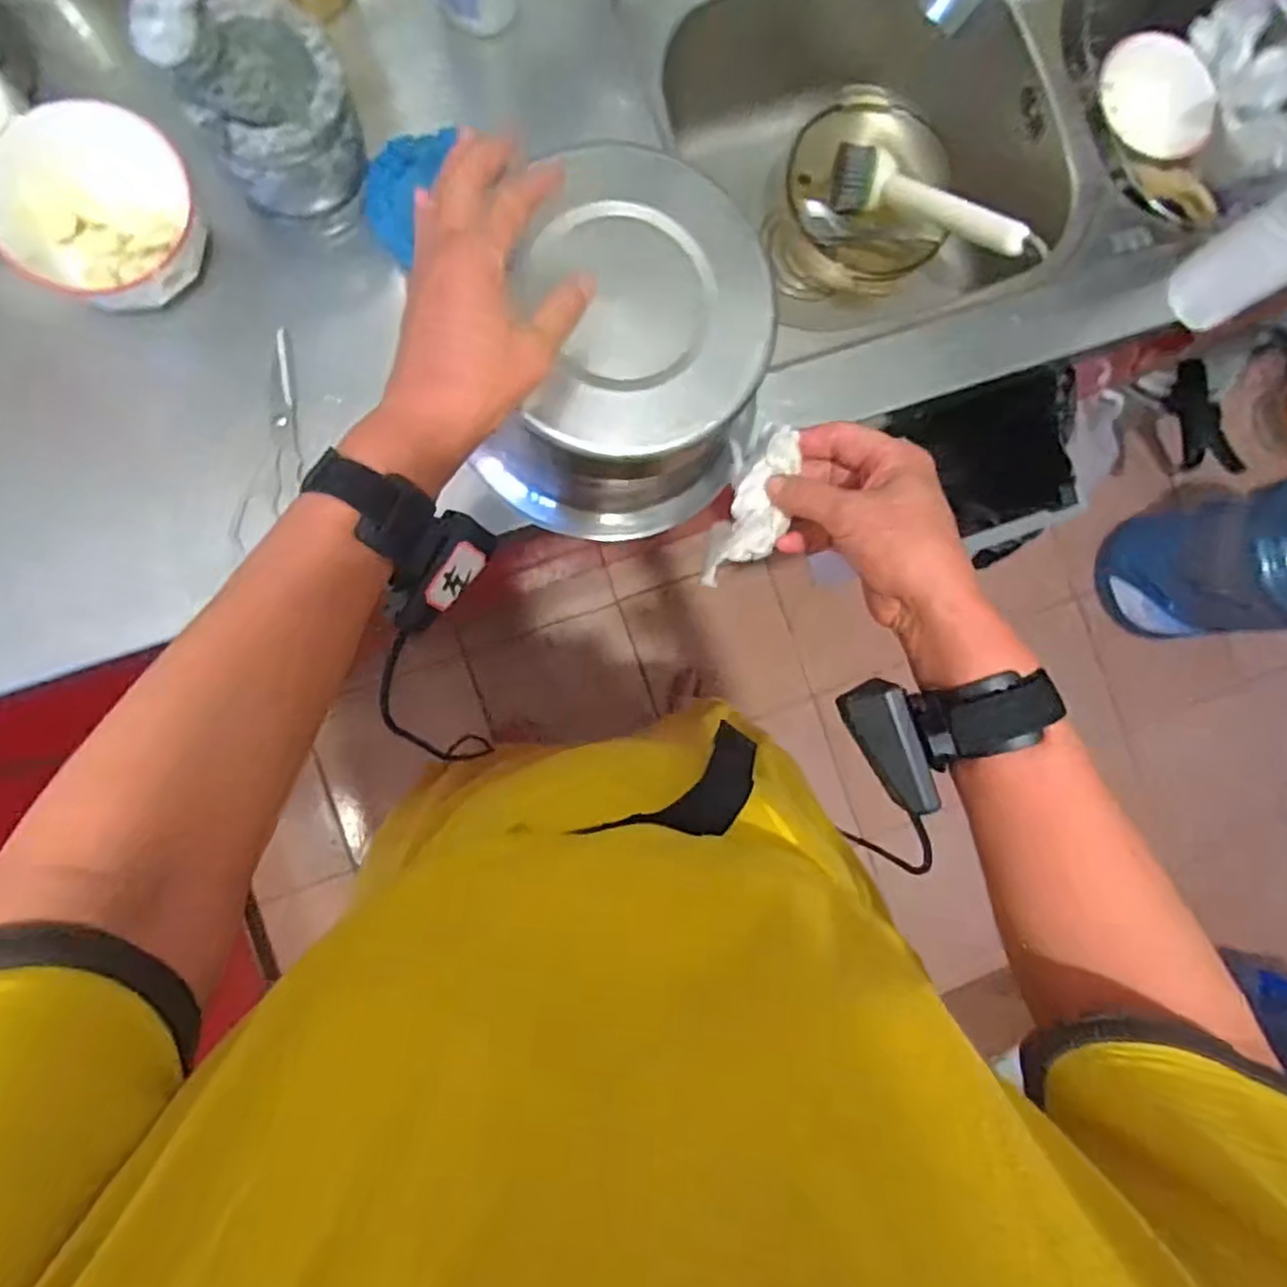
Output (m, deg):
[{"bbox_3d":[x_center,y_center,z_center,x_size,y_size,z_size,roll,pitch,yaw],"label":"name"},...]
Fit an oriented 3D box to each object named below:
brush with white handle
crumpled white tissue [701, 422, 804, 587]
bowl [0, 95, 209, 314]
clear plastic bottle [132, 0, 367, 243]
[{"bbox_3d":[0.280,-0.430,0.700,0.042,0.049,0.241,-40,60,-8],"label":"brush with white handle"},{"bbox_3d":[0.067,-0.074,0.413,0.033,0.019,0.098,22,106,-6],"label":"crumpled white tissue"},{"bbox_3d":[-0.361,-0.287,0.488,0.126,0.076,0.116,0,87,-8],"label":"bowl"},{"bbox_3d":[-0.238,-0.347,0.460,0.094,0.149,0.084,-22,90,-8],"label":"clear plastic bottle"}]

